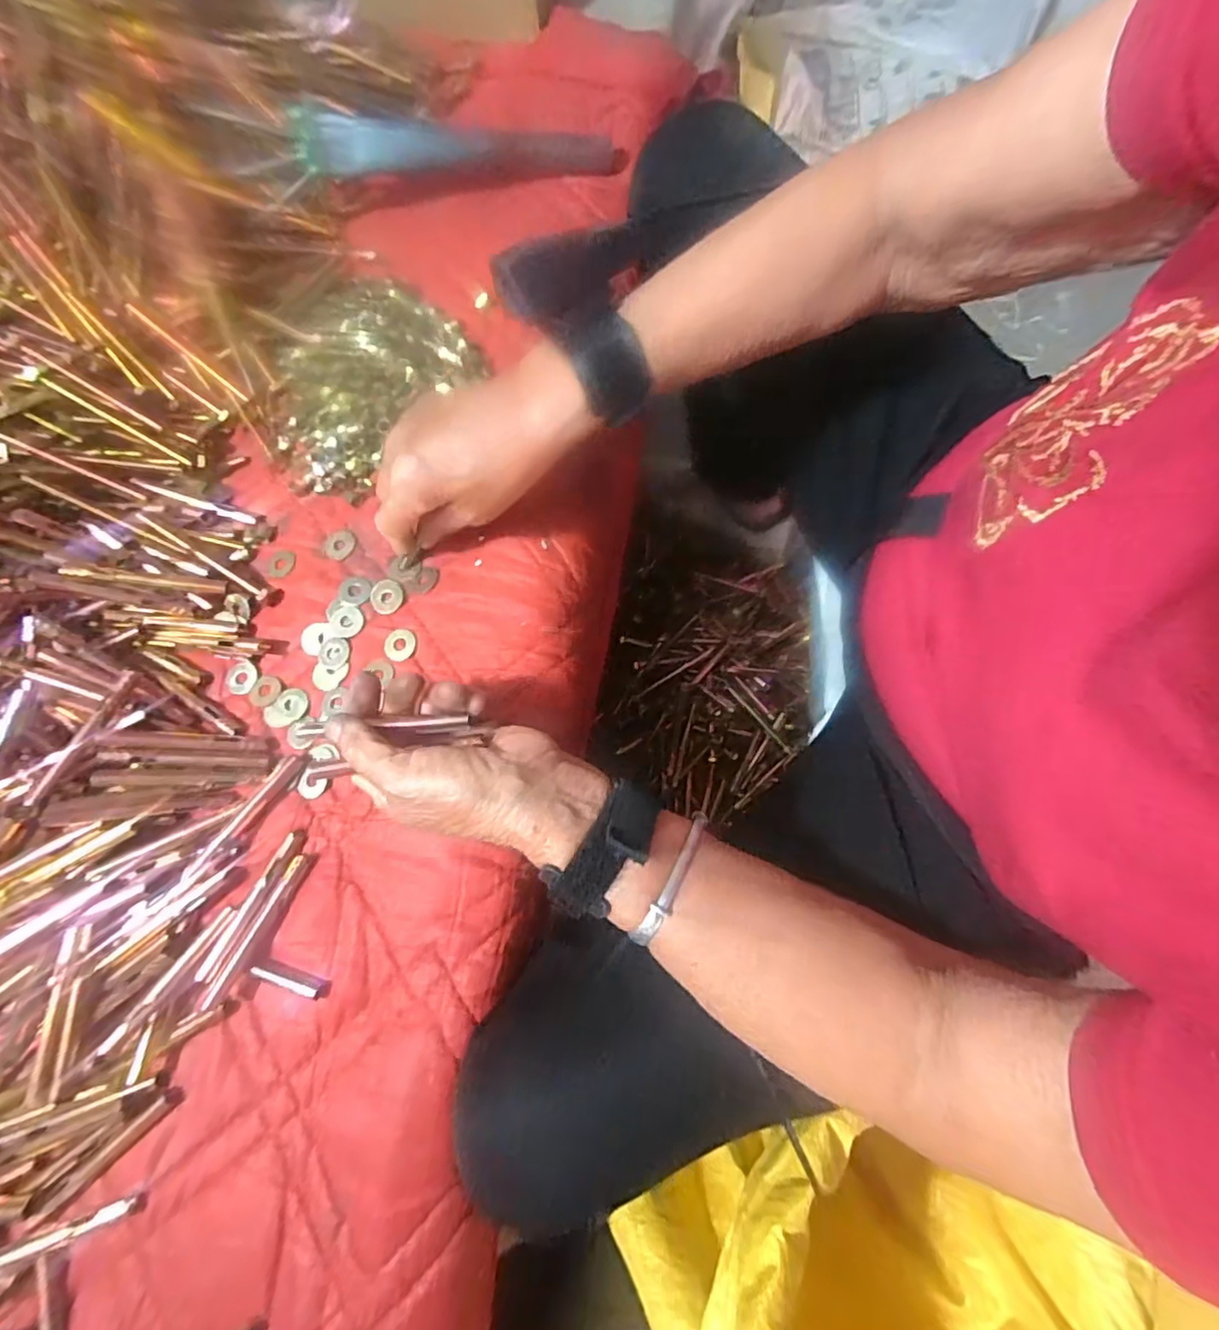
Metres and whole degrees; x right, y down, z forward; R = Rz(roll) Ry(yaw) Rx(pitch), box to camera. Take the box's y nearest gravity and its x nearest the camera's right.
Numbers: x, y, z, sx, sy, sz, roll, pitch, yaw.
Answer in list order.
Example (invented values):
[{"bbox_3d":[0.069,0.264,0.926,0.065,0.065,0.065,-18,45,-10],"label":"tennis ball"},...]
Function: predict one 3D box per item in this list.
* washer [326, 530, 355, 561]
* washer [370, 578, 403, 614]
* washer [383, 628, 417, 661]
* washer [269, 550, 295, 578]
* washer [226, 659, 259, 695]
[{"bbox_3d":[-0.189,-0.085,0.413,0.020,0.004,0.022,-1,76,5],"label":"washer"},{"bbox_3d":[-0.152,-0.047,0.403,0.022,0.004,0.025,-5,75,4],"label":"washer"},{"bbox_3d":[-0.139,-0.014,0.390,0.020,0.004,0.022,-1,76,5],"label":"washer"},{"bbox_3d":[-0.228,-0.071,0.411,0.018,0.004,0.020,-8,75,3],"label":"washer"},{"bbox_3d":[-0.251,0.008,0.403,0.022,0.004,0.022,-1,76,5],"label":"washer"}]

